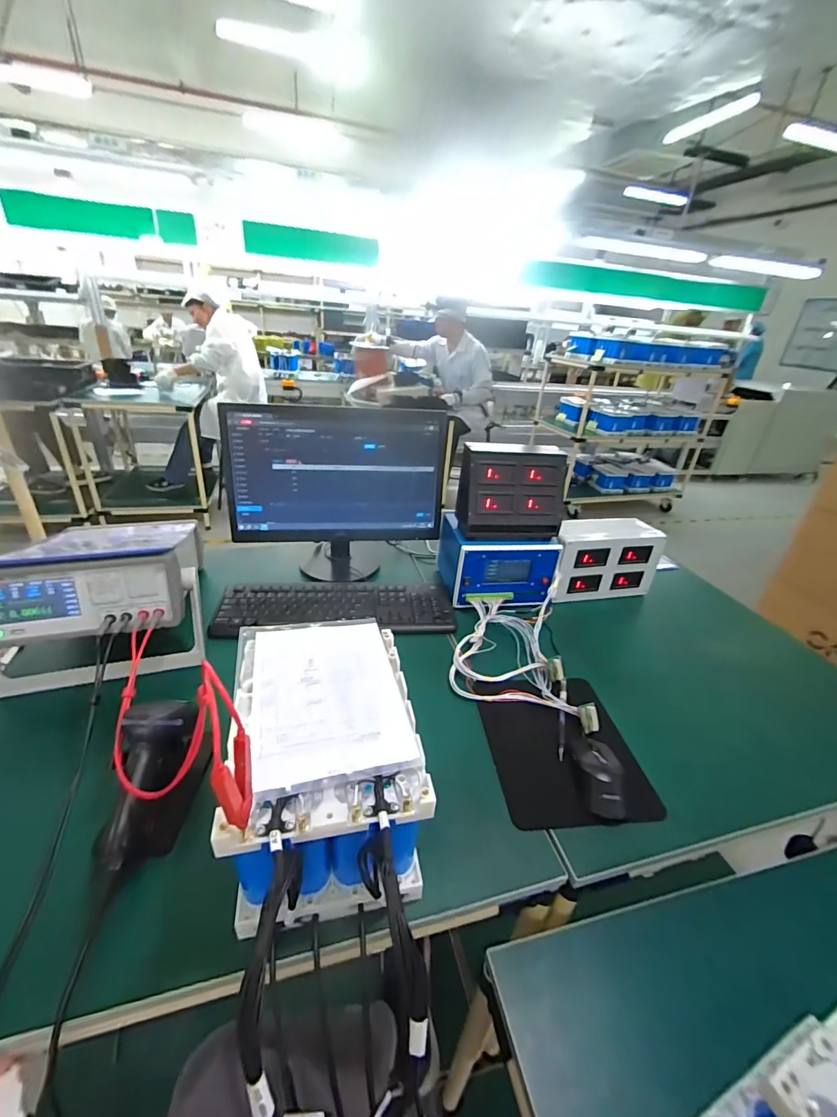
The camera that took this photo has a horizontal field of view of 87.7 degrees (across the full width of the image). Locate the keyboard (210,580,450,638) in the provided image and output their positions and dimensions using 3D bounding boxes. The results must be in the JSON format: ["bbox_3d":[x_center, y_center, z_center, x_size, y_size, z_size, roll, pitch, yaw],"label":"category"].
[{"bbox_3d":[-0.156,0.093,0.846,0.436,0.019,0.160,0,30,-10],"label":"keyboard"}]

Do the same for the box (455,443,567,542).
[{"bbox_3d":[0.179,-0.131,0.855,0.201,0.171,0.083,-2,30,-12],"label":"box"}]

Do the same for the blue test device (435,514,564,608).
[{"bbox_3d":[0.169,0.002,0.932,0.222,0.132,0.171,1,29,-7],"label":"blue test device"}]

